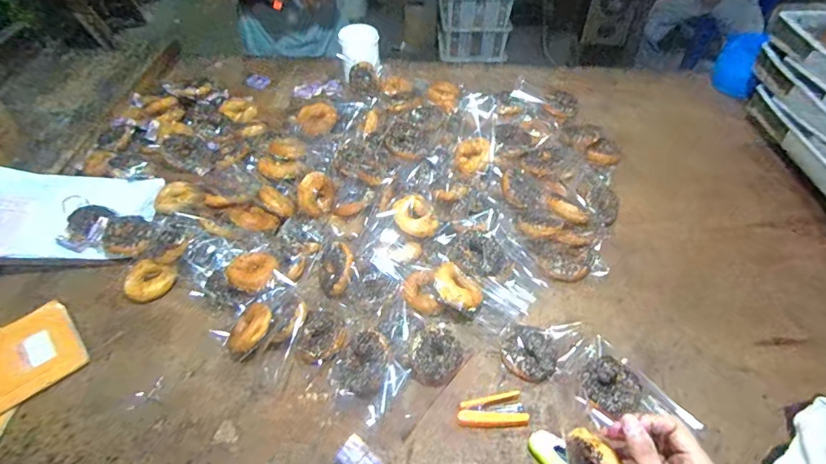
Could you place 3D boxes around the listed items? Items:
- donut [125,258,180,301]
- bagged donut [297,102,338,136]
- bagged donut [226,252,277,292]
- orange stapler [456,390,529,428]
[{"bbox_3d":[-0.487,0.095,0.831,0.091,0.033,0.077,12,50,12],"label":"donut"},{"bbox_3d":[-0.222,-0.265,1.056,0.087,0.026,0.109,-14,49,-11],"label":"bagged donut"},{"bbox_3d":[-0.284,0.069,0.793,0.080,0.026,0.070,-11,55,-28],"label":"bagged donut"},{"bbox_3d":[0.114,0.261,0.654,0.097,0.019,0.045,-5,48,-3],"label":"orange stapler"}]

